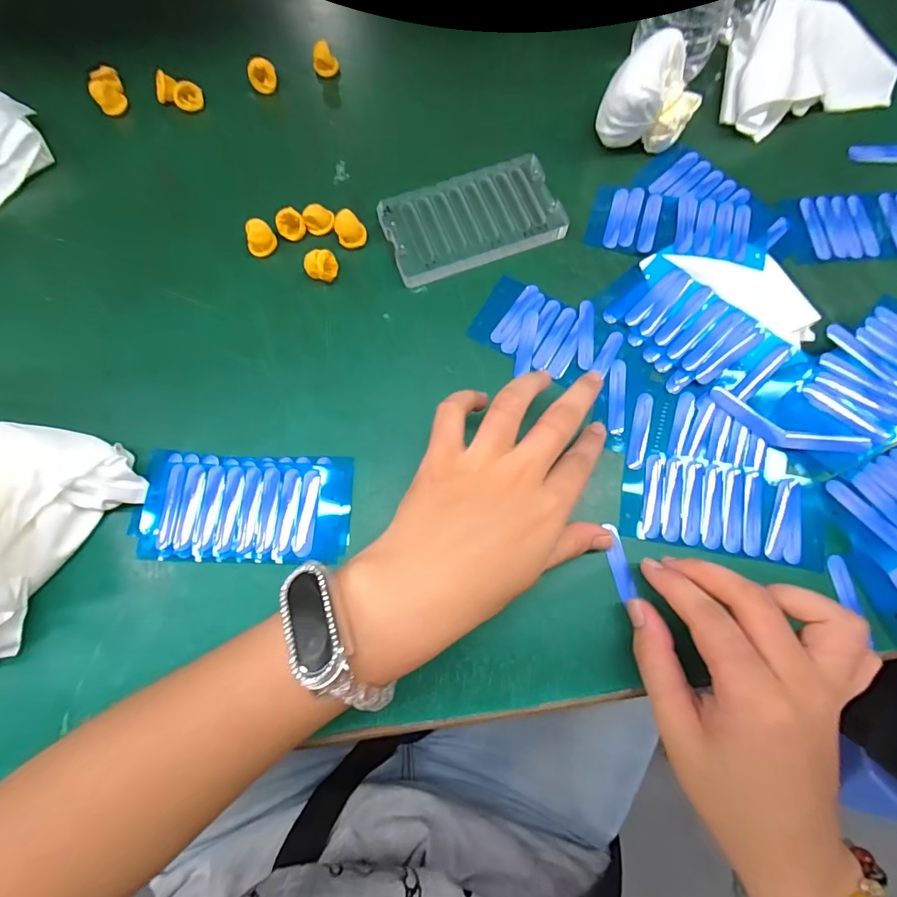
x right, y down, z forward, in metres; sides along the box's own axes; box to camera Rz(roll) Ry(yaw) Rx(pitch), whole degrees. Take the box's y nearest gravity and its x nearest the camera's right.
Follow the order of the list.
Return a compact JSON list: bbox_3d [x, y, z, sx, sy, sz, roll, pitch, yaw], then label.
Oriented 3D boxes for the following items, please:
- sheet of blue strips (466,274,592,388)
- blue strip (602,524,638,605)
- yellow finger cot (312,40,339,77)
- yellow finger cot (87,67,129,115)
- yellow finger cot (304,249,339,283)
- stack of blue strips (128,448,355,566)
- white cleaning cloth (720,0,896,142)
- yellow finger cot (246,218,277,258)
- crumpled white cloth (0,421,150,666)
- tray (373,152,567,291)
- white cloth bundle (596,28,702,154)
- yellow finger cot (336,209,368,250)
[{"bbox_3d":[0.059,-0.080,0.301,0.080,0.004,0.062,19,75,6],"label":"sheet of blue strips"},{"bbox_3d":[0.100,0.067,0.262,0.011,0.004,0.043,-7,72,-1],"label":"blue strip"},{"bbox_3d":[-0.099,-0.312,0.361,0.019,0.019,0.018,-14,74,-3],"label":"yellow finger cot"},{"bbox_3d":[-0.271,-0.286,0.356,0.021,0.018,0.038,-24,75,-5],"label":"yellow finger cot"},{"bbox_3d":[-0.087,-0.125,0.309,0.021,0.020,0.016,-18,75,-4],"label":"yellow finger cot"},{"bbox_3d":[-0.124,0.036,0.271,0.127,0.008,0.065,2,74,2],"label":"stack of blue strips"},{"bbox_3d":[0.275,-0.279,0.330,0.130,0.048,0.074,-2,74,1],"label":"white cleaning cloth"},{"bbox_3d":[-0.134,-0.149,0.317,0.020,0.020,0.014,-34,76,-8],"label":"yellow finger cot"},{"bbox_3d":[-0.260,0.058,0.243,0.089,0.054,0.167,29,77,9],"label":"crumpled white cloth"},{"bbox_3d":[0.017,-0.162,0.321,0.121,0.012,0.071,-20,75,-4],"label":"tray"},{"bbox_3d":[0.141,-0.242,0.314,0.055,0.059,0.050,0,74,1],"label":"white cloth bundle"},{"bbox_3d":[-0.069,-0.155,0.316,0.020,0.019,0.016,-12,74,-2],"label":"yellow finger cot"}]

